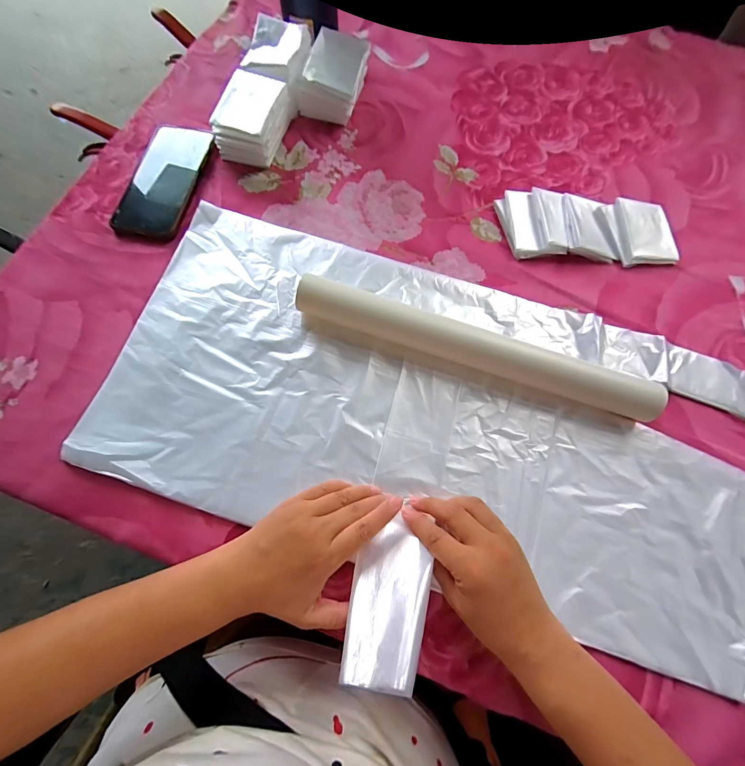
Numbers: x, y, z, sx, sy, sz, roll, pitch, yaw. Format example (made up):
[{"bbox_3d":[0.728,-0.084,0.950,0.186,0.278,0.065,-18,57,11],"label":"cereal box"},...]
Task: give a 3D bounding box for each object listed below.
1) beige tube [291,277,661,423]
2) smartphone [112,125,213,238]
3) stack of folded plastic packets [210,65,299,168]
[{"bbox_3d":[0.098,-0.038,0.345,0.349,0.041,0.040,18,73,5],"label":"beige tube"},{"bbox_3d":[-0.252,-0.248,0.422,0.080,0.015,0.157,13,73,3],"label":"smartphone"},{"bbox_3d":[-0.146,-0.322,0.425,0.070,0.055,0.104,17,73,4],"label":"stack of folded plastic packets"}]

